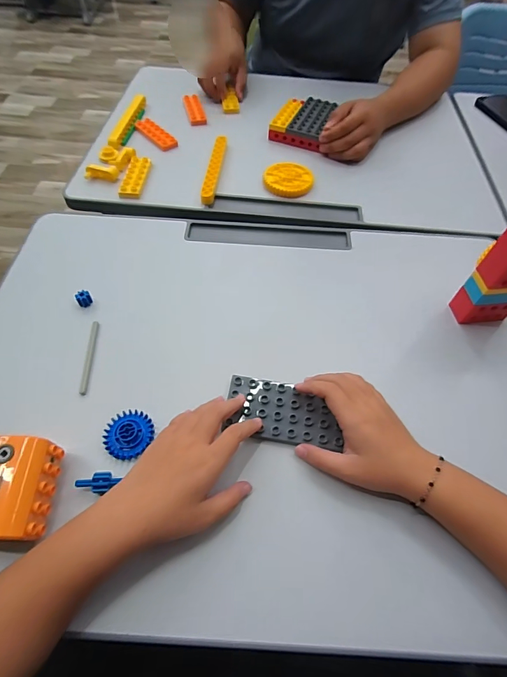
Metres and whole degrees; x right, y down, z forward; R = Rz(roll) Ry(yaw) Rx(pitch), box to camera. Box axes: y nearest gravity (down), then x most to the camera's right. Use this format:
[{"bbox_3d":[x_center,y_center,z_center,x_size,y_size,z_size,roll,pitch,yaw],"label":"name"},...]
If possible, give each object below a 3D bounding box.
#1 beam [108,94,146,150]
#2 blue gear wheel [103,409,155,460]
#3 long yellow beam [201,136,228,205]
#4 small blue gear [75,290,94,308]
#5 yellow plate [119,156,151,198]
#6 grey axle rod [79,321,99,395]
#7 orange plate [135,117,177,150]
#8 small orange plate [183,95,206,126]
[{"bbox_3d":[-0.231,-0.407,0.685,0.020,0.011,0.183,8,58,2],"label":"beam"},{"bbox_3d":[-0.130,0.096,0.379,0.047,0.013,0.049,1,58,-2],"label":"blue gear wheel"},{"bbox_3d":[-0.066,-0.286,0.623,0.021,0.016,0.168,6,58,1],"label":"long yellow beam"},{"bbox_3d":[-0.217,-0.051,0.474,0.018,0.016,0.015,-29,64,-19],"label":"small blue gear"},{"bbox_3d":[-0.192,-0.266,0.604,0.034,0.009,0.102,4,58,-1],"label":"yellow plate"},{"bbox_3d":[-0.192,0.021,0.432,0.007,0.006,0.093,-1,58,-4],"label":"grey axle rod"},{"bbox_3d":[-0.179,-0.375,0.676,0.035,0.008,0.106,-34,66,-21],"label":"orange plate"},{"bbox_3d":[-0.118,-0.458,0.736,0.035,0.013,0.102,-11,60,-10],"label":"small orange plate"}]

